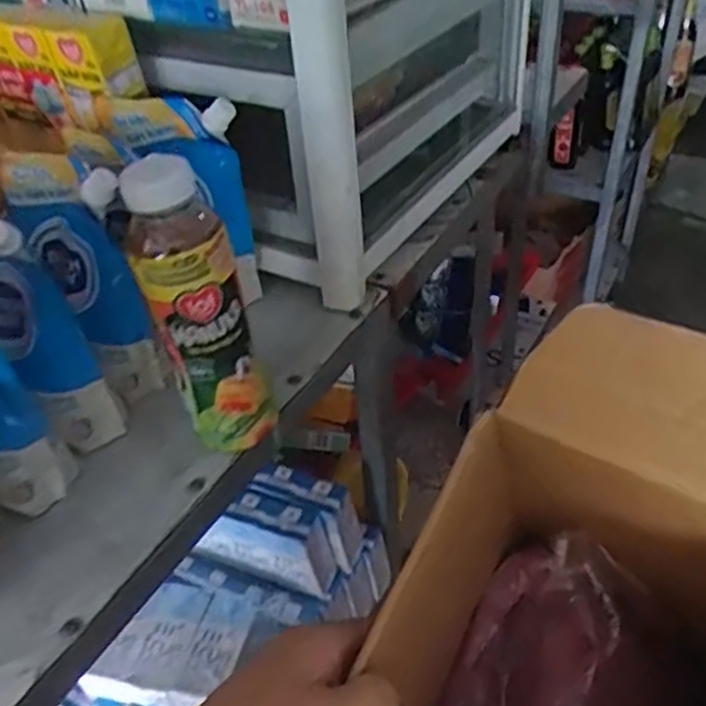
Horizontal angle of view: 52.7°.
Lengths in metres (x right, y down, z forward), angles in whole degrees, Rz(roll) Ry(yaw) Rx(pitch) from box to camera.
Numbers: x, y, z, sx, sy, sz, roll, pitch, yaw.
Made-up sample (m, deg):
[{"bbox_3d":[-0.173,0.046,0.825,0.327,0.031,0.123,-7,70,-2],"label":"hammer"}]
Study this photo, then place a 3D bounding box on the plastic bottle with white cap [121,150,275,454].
[{"bbox_3d":[-0.096,-0.023,0.449,0.056,0.195,0.046,-14,42,-10],"label":"plastic bottle with white cap"}]

